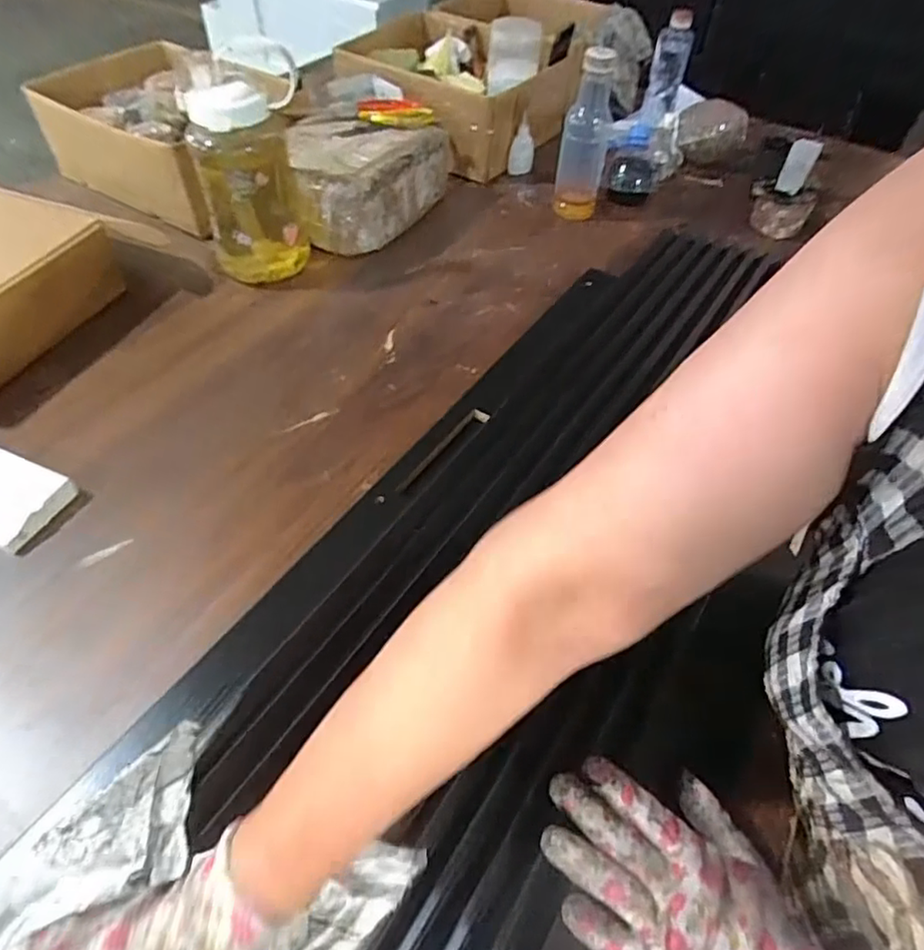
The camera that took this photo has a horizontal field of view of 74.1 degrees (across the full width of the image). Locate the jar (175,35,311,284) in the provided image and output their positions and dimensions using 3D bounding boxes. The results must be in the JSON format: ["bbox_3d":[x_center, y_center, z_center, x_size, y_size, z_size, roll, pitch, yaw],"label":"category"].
[{"bbox_3d":[-0.252,-0.354,0.732,0.125,0.220,0.096,-19,54,-16],"label":"jar"}]

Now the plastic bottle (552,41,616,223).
[{"bbox_3d":[0.167,-0.449,0.829,0.063,0.213,0.073,9,51,4],"label":"plastic bottle"}]

